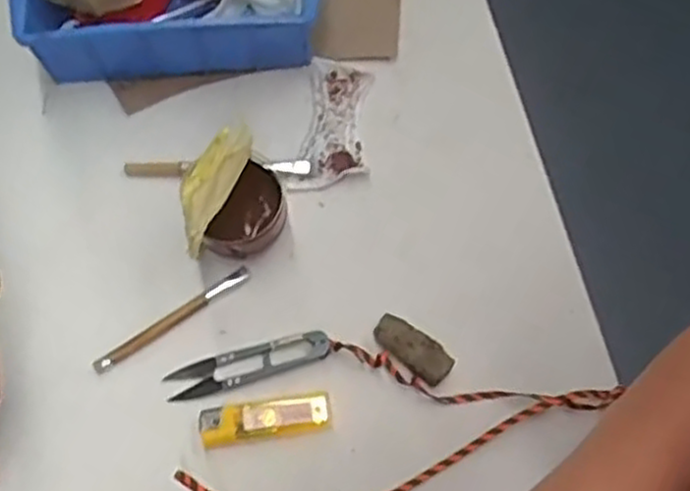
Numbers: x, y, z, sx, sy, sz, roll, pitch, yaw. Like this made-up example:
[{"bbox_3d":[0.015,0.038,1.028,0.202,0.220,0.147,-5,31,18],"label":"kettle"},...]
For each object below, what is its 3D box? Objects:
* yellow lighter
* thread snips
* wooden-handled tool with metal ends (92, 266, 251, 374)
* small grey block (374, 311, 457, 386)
[{"bbox_3d":[-0.048,0.104,0.459,0.078,0.009,0.022,-7,71,-4],"label":"yellow lighter"},{"bbox_3d":[-0.059,0.073,0.471,0.101,0.010,0.022,-15,72,-7],"label":"thread snips"},{"bbox_3d":[-0.108,0.046,0.481,0.109,0.007,0.009,-34,75,-12],"label":"wooden-handled tool with metal ends"},{"bbox_3d":[0.042,0.064,0.474,0.052,0.007,0.022,38,74,11],"label":"small grey block"}]

